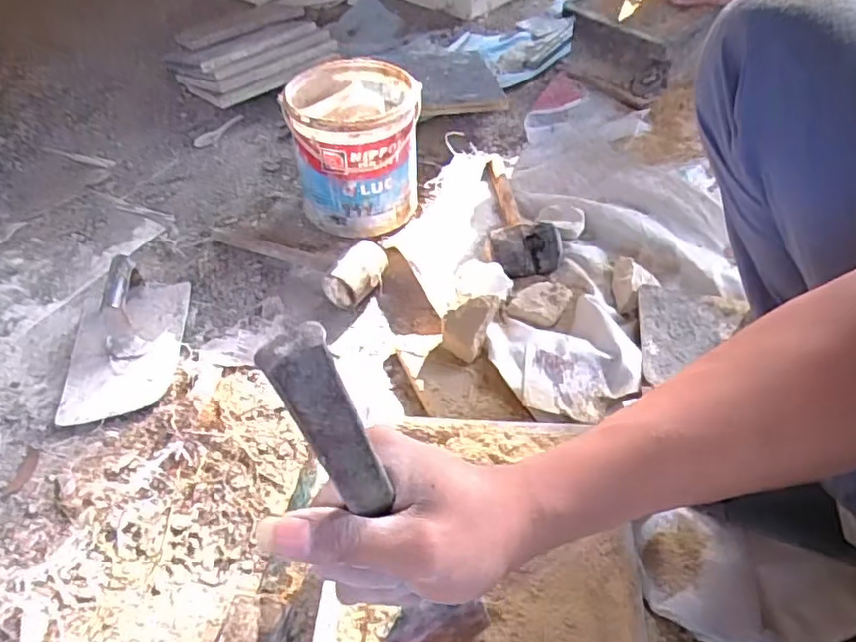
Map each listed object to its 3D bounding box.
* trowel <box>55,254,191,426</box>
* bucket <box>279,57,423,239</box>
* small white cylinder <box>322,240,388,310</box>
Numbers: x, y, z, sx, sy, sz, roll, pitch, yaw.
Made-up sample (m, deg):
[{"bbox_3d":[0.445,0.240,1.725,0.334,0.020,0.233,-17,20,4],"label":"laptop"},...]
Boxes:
[{"bbox_3d":[-0.390,0.013,0.794,0.146,0.070,0.234,-13,47,-5],"label":"trowel"},{"bbox_3d":[-0.102,-0.253,0.928,0.177,0.192,0.164,-3,47,3],"label":"bucket"},{"bbox_3d":[-0.090,-0.064,0.843,0.051,0.058,0.104,22,53,24],"label":"small white cylinder"}]

